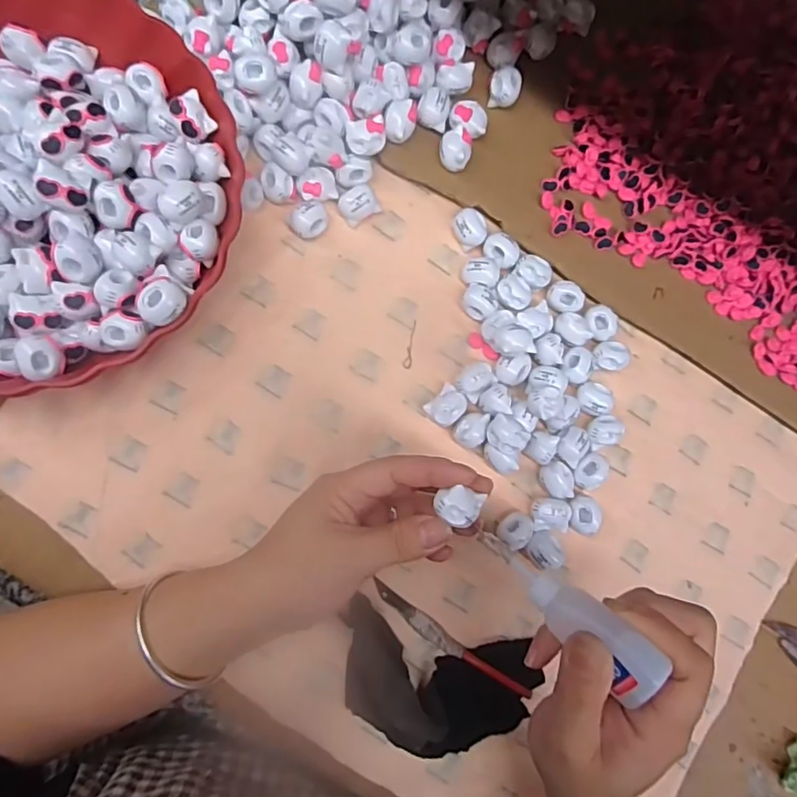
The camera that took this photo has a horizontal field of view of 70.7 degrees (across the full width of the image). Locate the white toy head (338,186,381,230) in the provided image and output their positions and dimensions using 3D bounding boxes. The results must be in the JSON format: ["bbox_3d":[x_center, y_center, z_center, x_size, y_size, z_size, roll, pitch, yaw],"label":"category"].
[{"bbox_3d":[-0.027,-0.128,0.374,0.023,0.019,0.019,-24,85,-9],"label":"white toy head"}]

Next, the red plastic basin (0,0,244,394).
[{"bbox_3d":[-0.215,-0.123,0.326,0.231,0.066,0.233,1,82,-6],"label":"red plastic basin"}]

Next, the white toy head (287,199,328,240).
[{"bbox_3d":[-0.059,-0.115,0.368,0.021,0.021,0.024,36,80,0],"label":"white toy head"}]

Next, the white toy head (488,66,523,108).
[{"bbox_3d":[0.073,-0.215,0.390,0.021,0.019,0.022,1,82,-6],"label":"white toy head"}]

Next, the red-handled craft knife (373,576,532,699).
[{"bbox_3d":[0.031,0.153,0.351,0.116,0.010,0.012,36,80,0],"label":"red-handled craft knife"}]

